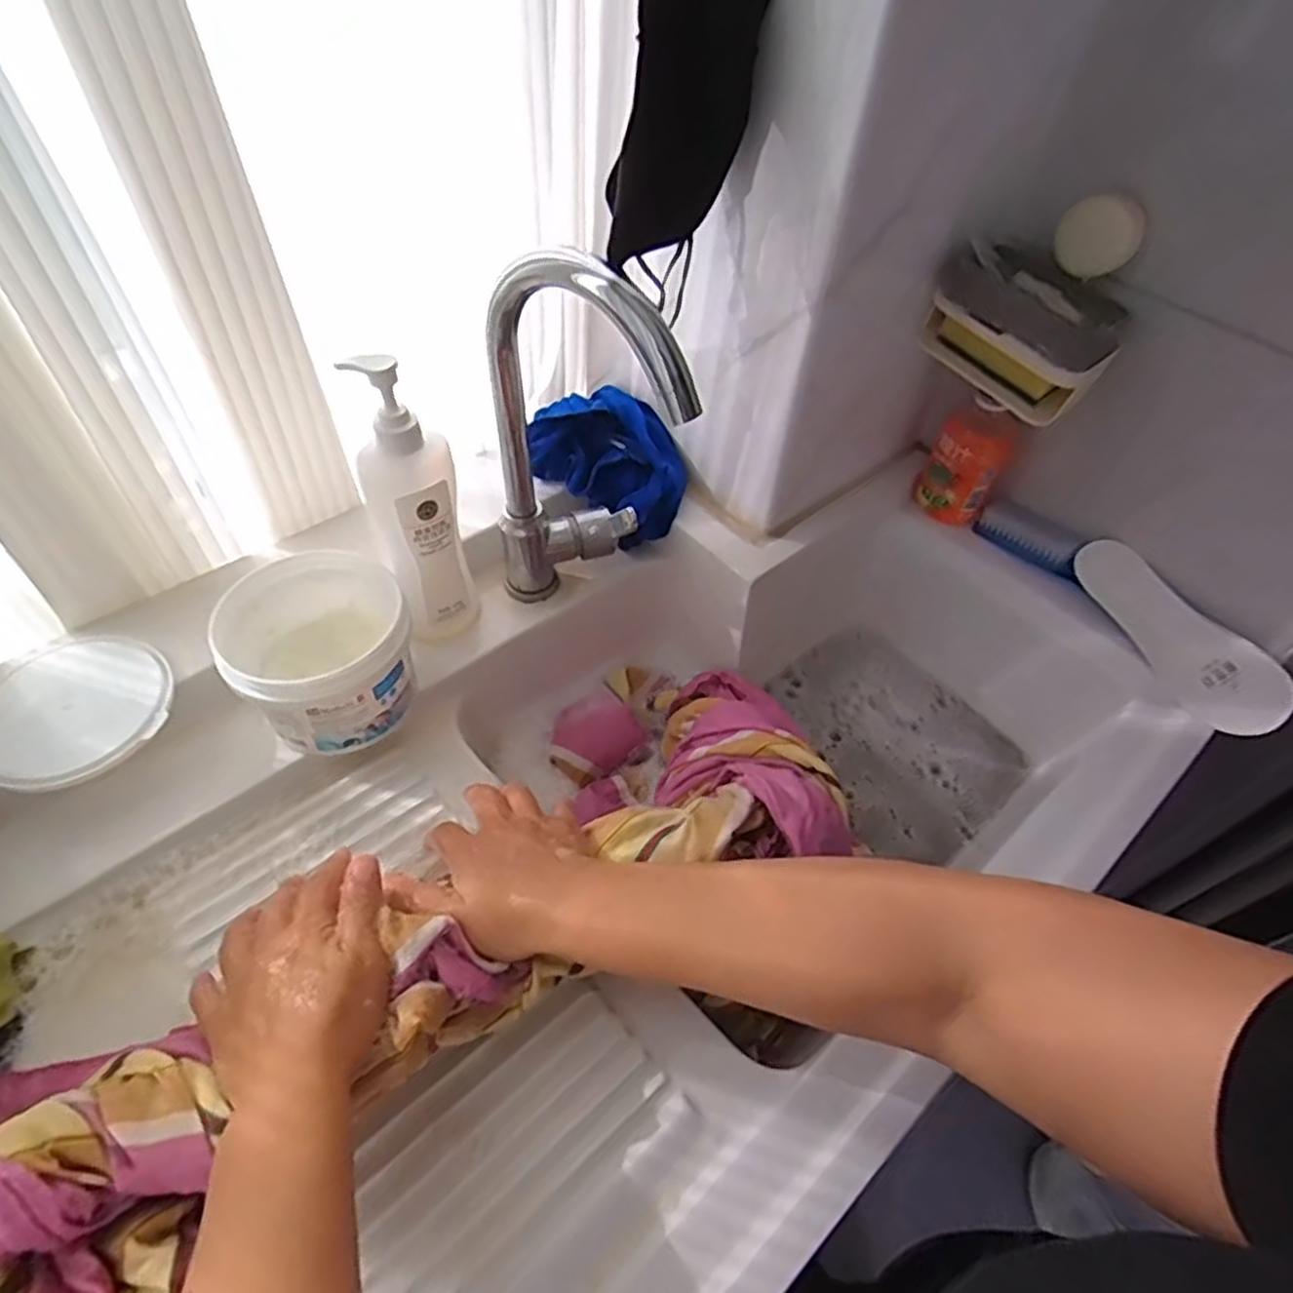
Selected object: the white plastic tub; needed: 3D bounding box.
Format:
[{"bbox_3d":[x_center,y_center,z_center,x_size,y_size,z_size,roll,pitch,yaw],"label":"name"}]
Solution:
[{"bbox_3d":[-0.236,0.007,0.560,0.116,0.095,0.122,2,51,-2],"label":"white plastic tub"}]

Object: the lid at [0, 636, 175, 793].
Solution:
[{"bbox_3d":[-0.411,0.041,0.534,0.124,0.017,0.123,2,51,-2],"label":"lid"}]

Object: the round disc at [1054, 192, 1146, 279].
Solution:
[{"bbox_3d":[0.340,-0.309,0.562,0.057,0.055,0.018,29,56,18],"label":"round disc"}]

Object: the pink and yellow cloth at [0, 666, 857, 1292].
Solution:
[{"bbox_3d":[-0.126,0.213,0.463,0.269,0.154,0.713,34,48,21],"label":"pink and yellow cloth"}]

